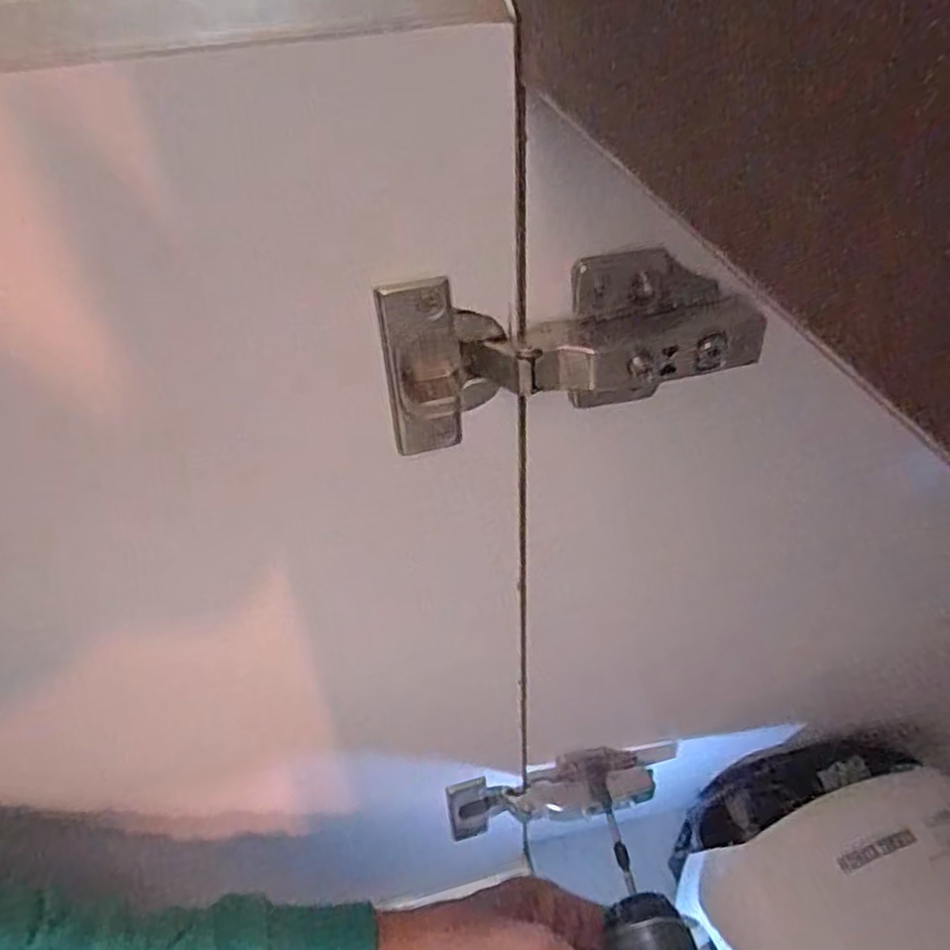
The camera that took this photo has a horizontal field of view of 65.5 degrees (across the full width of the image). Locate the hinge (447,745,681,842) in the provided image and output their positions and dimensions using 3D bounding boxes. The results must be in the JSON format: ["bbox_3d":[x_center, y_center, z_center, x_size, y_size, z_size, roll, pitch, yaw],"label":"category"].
[{"bbox_3d":[0.053,0.186,0.430,0.135,0.051,0.027,-10,41,-8],"label":"hinge"}]

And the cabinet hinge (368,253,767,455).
[{"bbox_3d":[0.030,-0.037,0.236,0.116,0.055,0.026,-9,41,-7],"label":"cabinet hinge"}]

